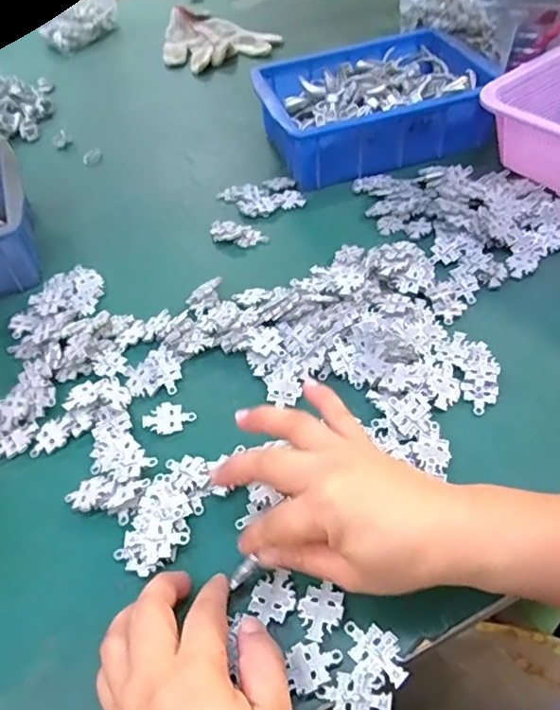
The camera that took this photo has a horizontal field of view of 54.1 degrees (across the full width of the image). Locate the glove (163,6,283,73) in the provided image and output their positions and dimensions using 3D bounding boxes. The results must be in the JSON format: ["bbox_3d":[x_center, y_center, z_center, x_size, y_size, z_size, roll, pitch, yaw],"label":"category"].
[{"bbox_3d":[-0.109,-0.505,0.867,0.169,0.034,0.174,-26,51,-16],"label":"glove"}]

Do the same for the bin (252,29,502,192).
[{"bbox_3d":[0.104,-0.283,0.631,0.237,0.086,0.179,-12,48,-4],"label":"bin"}]

